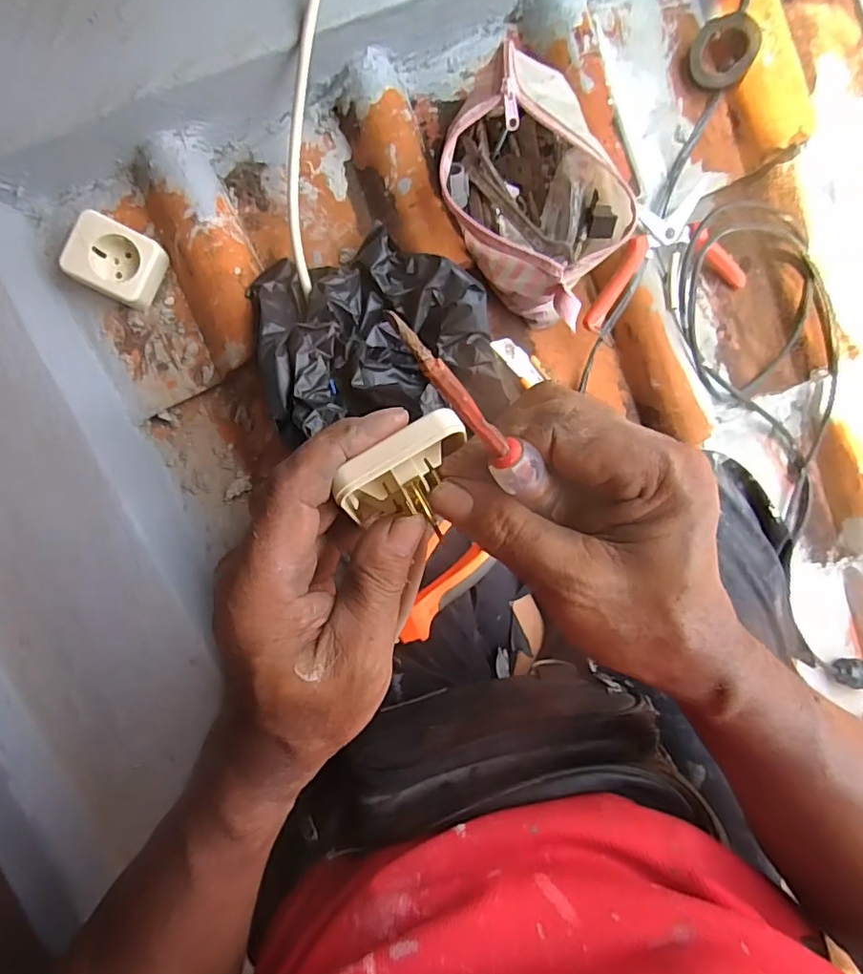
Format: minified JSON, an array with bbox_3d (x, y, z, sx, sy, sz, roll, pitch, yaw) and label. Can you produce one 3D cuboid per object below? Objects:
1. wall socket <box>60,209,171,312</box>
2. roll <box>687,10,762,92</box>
[{"bbox_3d":[-0.267,-0.190,0.471,0.064,0.042,0.058,20,85,-2],"label":"wall socket"},{"bbox_3d":[0.273,-0.406,0.514,0.058,0.018,0.056,8,114,19],"label":"roll"}]

